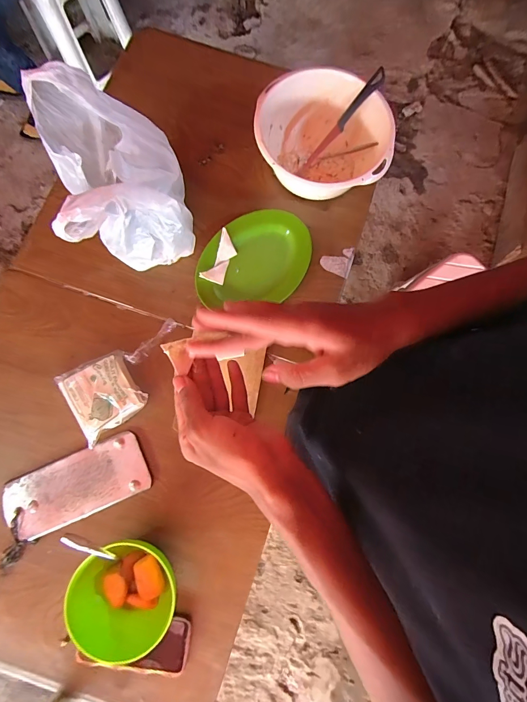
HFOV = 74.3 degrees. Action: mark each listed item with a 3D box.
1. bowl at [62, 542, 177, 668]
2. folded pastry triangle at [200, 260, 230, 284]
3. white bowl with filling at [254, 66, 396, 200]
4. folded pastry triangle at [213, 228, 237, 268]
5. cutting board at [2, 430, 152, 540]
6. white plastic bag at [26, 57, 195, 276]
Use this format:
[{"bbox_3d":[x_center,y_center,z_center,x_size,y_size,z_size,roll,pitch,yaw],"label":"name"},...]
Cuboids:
[{"bbox_3d":[-0.204,0.365,0.526,0.147,0.076,0.146,1,78,-3],"label":"bowl"},{"bbox_3d":[-0.091,-0.154,0.648,0.047,0.004,0.051,18,78,-26],"label":"folded pastry triangle"},{"bbox_3d":[0.109,-0.382,0.653,0.229,0.111,0.211,1,78,-3],"label":"white bowl with filling"},{"bbox_3d":[-0.067,-0.193,0.656,0.035,0.011,0.068,13,98,-8],"label":"folded pastry triangle"},{"bbox_3d":[-0.314,0.227,0.587,0.228,0.009,0.104,-23,80,-7],"label":"cutting board"},{"bbox_3d":[-0.212,-0.251,0.527,0.163,0.286,0.204,-19,80,-7],"label":"white plastic bag"}]

